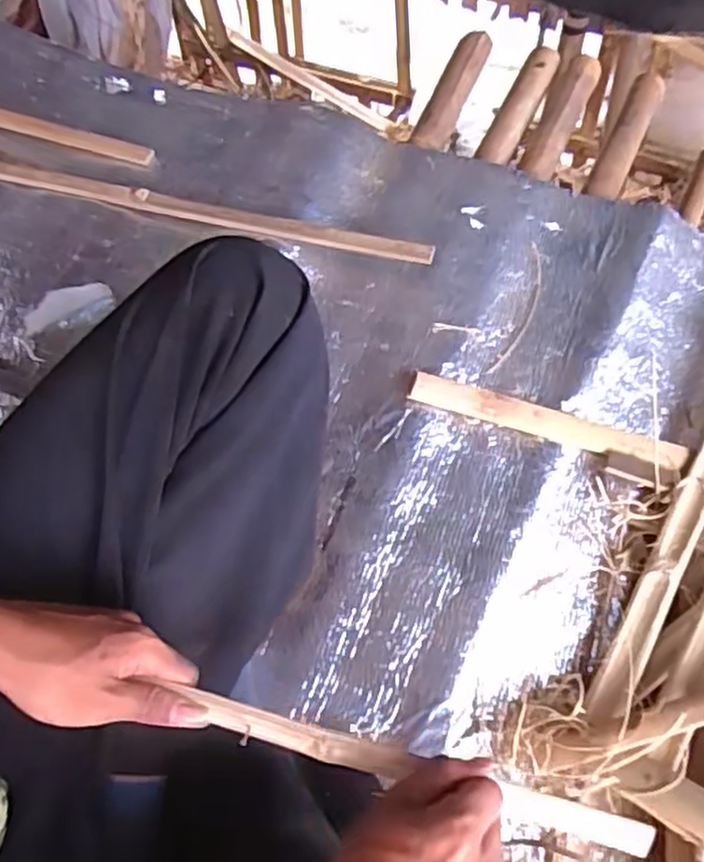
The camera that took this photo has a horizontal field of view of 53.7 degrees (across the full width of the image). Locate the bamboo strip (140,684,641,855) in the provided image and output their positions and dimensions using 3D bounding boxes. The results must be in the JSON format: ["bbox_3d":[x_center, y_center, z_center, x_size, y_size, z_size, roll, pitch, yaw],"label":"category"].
[{"bbox_3d":[0.035,0.202,0.412,0.284,0.007,0.022,15,79,2],"label":"bamboo strip"}]

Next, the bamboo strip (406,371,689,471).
[{"bbox_3d":[0.178,-0.010,0.636,0.251,0.010,0.031,15,68,7],"label":"bamboo strip"}]

